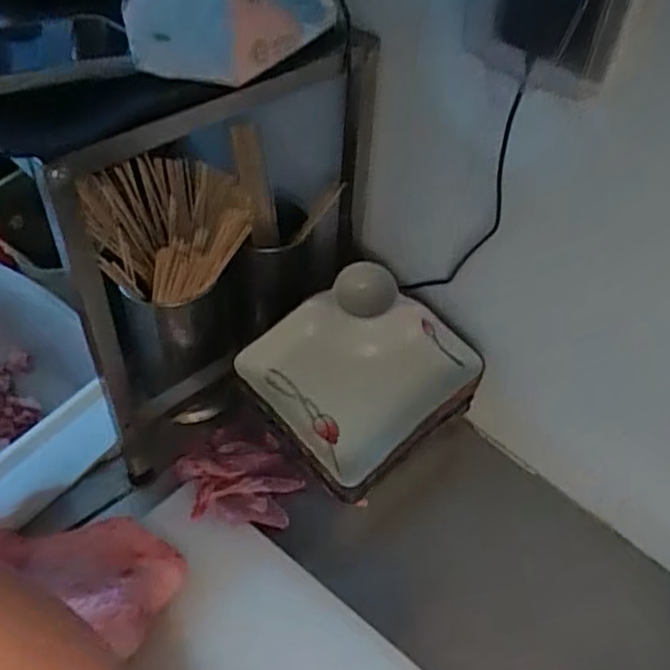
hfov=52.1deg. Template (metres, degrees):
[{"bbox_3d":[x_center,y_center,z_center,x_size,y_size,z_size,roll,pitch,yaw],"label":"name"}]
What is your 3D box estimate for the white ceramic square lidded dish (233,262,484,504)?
[{"bbox_3d":[0.024,0.037,0.659,0.182,0.035,0.173,-40,75,-8],"label":"white ceramic square lidded dish"}]

